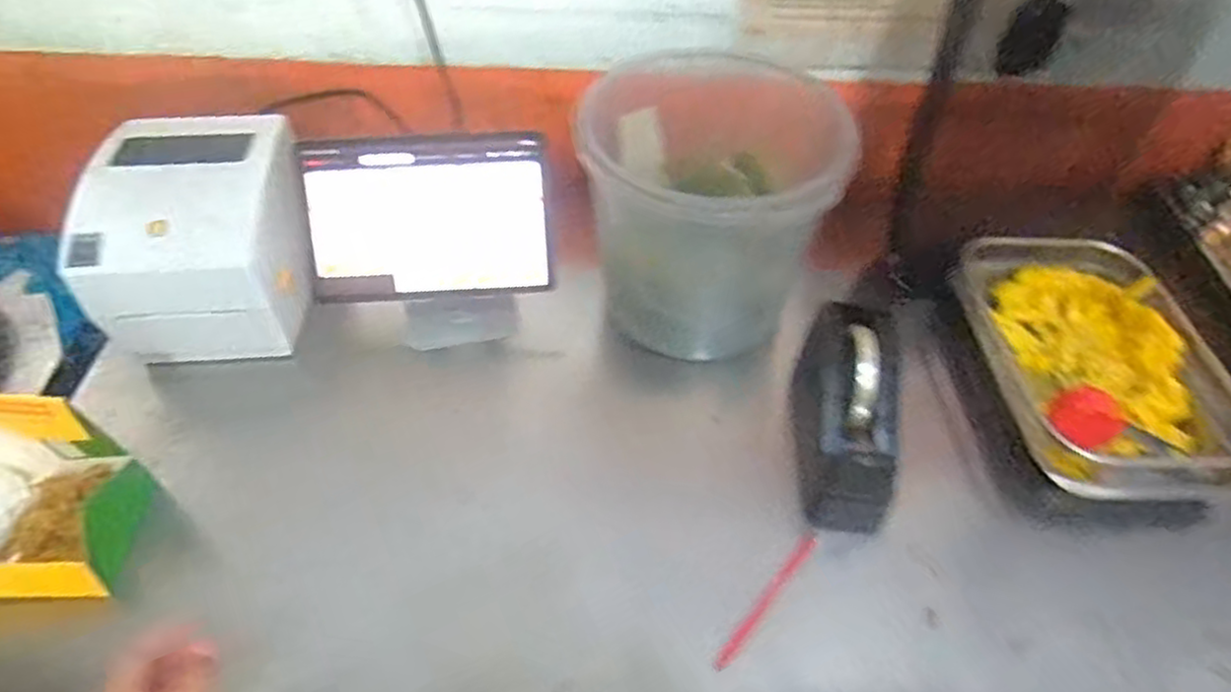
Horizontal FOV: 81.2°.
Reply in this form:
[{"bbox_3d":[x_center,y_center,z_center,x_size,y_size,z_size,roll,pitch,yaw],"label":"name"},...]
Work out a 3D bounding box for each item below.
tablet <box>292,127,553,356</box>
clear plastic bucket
[{"bbox_3d":[-0.192,-0.106,0.773,0.252,0.197,0.123,-2,50,-3],"label":"tablet"},{"bbox_3d":[0.081,-0.132,0.751,0.219,0.244,0.227,1,50,-1],"label":"clear plastic bucket"}]

